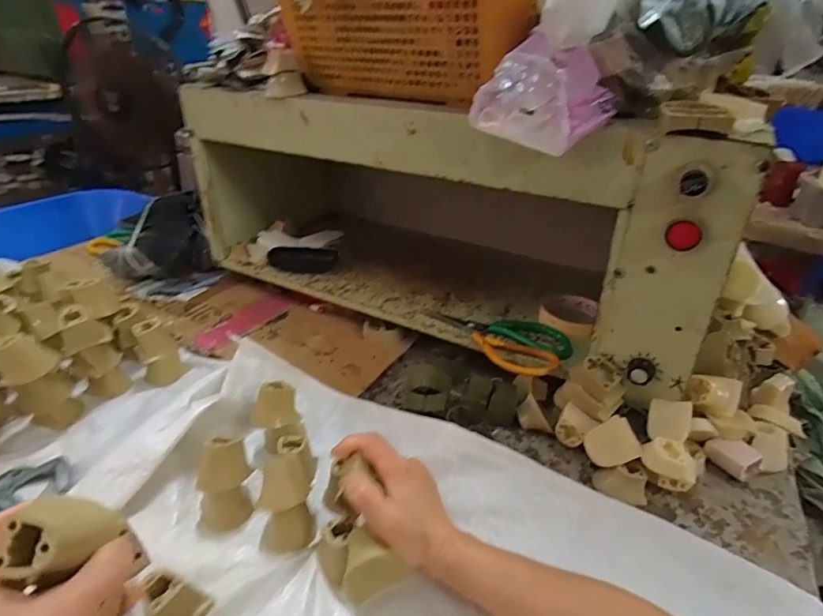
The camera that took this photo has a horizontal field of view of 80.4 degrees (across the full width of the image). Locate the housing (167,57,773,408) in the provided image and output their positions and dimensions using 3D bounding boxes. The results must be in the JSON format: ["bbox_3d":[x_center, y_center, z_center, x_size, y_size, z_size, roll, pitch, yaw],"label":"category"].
[{"bbox_3d":[-0.004,-0.114,0.625,0.707,0.304,0.187,23,36,29],"label":"housing"}]

